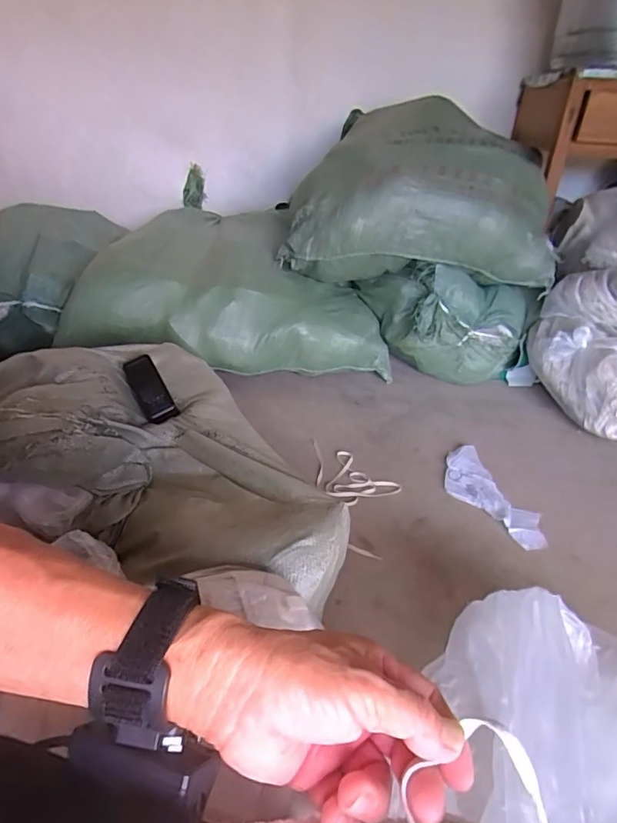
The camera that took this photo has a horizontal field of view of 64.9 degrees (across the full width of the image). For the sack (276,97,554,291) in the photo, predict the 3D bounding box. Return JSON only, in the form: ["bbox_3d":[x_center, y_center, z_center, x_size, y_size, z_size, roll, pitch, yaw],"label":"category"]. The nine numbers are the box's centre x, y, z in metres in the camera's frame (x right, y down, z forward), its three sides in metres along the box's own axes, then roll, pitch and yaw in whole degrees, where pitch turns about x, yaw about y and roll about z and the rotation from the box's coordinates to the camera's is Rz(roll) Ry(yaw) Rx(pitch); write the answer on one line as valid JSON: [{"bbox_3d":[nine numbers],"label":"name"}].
[{"bbox_3d":[0.338,-0.616,1.406,0.745,0.401,0.505,16,35,20],"label":"sack"}]

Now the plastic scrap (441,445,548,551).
[{"bbox_3d":[0.383,0.177,1.029,0.126,0.027,0.299,-13,35,-23],"label":"plastic scrap"}]

